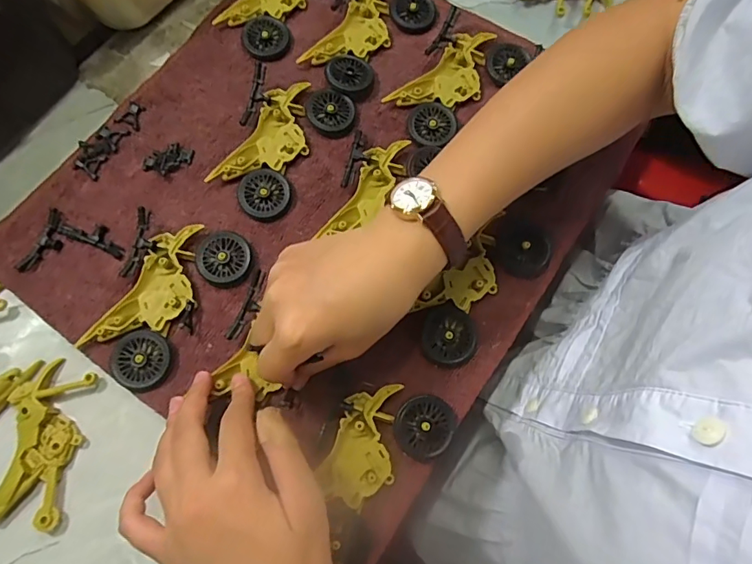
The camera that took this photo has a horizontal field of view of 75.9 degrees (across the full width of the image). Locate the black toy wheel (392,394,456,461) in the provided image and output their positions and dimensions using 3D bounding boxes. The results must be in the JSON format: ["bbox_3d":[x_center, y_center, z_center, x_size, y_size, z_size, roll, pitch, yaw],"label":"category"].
[{"bbox_3d":[0.030,0.089,0.298,0.035,0.009,0.038,0,72,0],"label":"black toy wheel"}]

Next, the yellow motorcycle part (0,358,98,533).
[{"bbox_3d":[-0.207,0.100,0.297,0.044,0.011,0.097,4,72,1],"label":"yellow motorcycle part"}]

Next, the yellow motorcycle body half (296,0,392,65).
[{"bbox_3d":[-0.012,-0.203,0.392,0.043,0.010,0.100,35,75,10],"label":"yellow motorcycle body half"}]

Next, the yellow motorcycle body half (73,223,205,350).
[{"bbox_3d":[-0.145,0.006,0.322,0.043,0.010,0.096,26,74,8],"label":"yellow motorcycle body half"}]

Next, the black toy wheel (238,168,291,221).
[{"bbox_3d":[-0.080,-0.063,0.347,0.036,0.008,0.037,1,72,0],"label":"black toy wheel"}]

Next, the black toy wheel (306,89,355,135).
[{"bbox_3d":[-0.035,-0.130,0.366,0.035,0.004,0.034,2,83,-13],"label":"black toy wheel"}]

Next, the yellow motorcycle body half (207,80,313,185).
[{"bbox_3d":[-0.075,-0.106,0.358,0.044,0.010,0.099,27,74,8],"label":"yellow motorcycle body half"}]

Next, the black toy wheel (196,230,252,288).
[{"bbox_3d":[-0.104,-0.016,0.330,0.036,0.009,0.036,0,72,0],"label":"black toy wheel"}]

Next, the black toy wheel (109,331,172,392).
[{"bbox_3d":[-0.151,0.050,0.310,0.036,0.007,0.037,0,72,0],"label":"black toy wheel"}]

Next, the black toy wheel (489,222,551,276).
[{"bbox_3d":[0.101,-0.025,0.336,0.038,0.010,0.040,0,72,0],"label":"black toy wheel"}]

